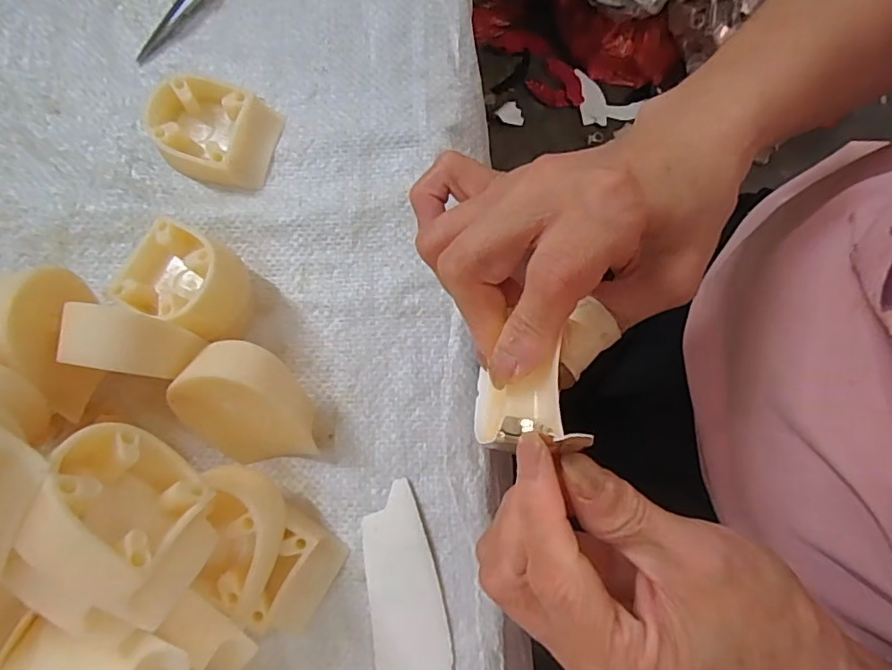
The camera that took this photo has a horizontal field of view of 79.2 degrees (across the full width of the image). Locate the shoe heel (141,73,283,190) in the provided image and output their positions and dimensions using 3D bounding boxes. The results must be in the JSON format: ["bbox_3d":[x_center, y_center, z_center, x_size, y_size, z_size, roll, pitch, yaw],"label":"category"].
[{"bbox_3d":[-0.119,-0.105,0.276,0.057,0.021,0.046,12,80,3],"label":"shoe heel"}]

